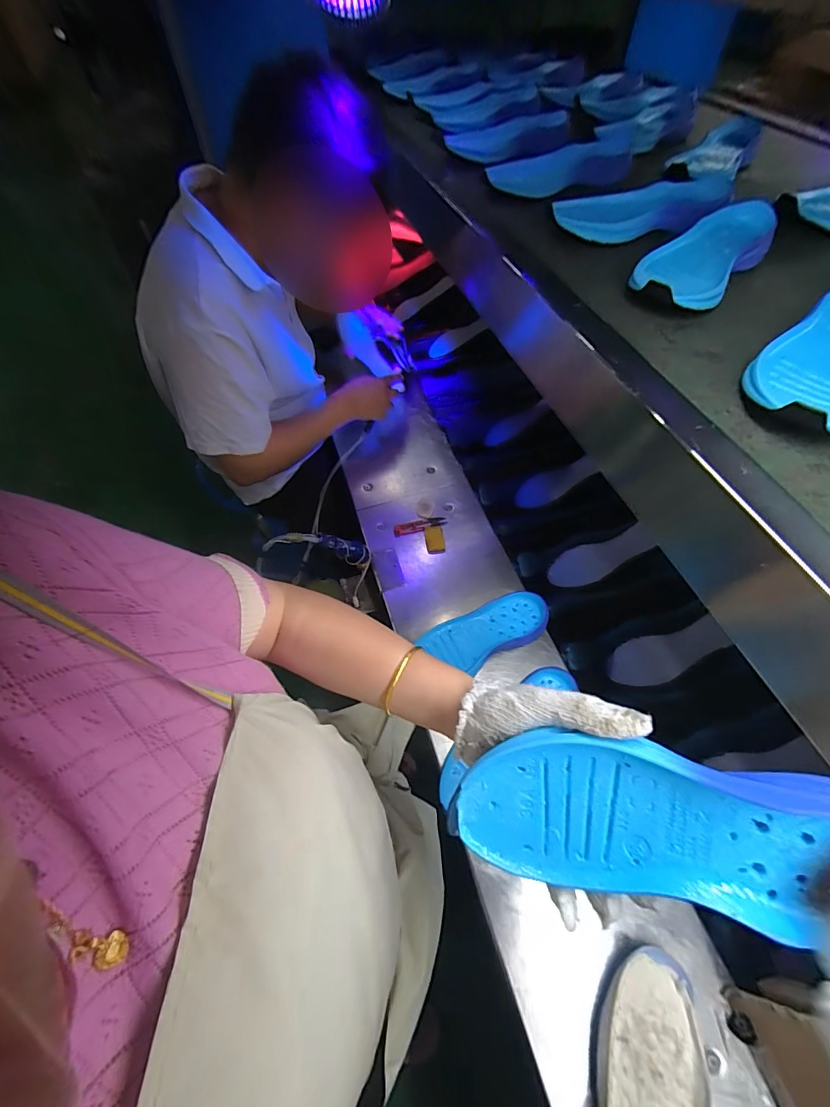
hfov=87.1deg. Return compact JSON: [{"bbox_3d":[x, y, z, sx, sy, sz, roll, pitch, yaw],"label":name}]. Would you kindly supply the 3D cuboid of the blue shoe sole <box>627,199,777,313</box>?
[{"bbox_3d":[0.326,-0.340,0.503,0.098,0.049,0.232,36,63,22],"label":"blue shoe sole"}]

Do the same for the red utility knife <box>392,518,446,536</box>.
[{"bbox_3d":[0.010,-0.052,0.835,0.103,0.008,0.026,-13,60,-9],"label":"red utility knife"}]

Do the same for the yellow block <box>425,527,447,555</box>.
[{"bbox_3d":[0.036,-0.027,0.817,0.033,0.016,0.059,-7,60,-6],"label":"yellow block"}]

